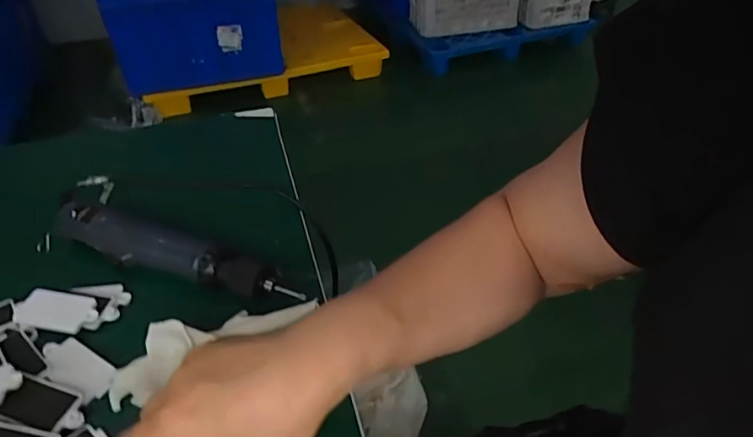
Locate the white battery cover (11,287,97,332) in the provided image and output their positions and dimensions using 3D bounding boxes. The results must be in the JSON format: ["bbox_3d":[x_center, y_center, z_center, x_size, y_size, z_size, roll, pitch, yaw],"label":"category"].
[{"bbox_3d":[-0.269,0.077,0.419,0.077,0.007,0.033,7,58,10],"label":"white battery cover"}]

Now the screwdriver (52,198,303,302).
[{"bbox_3d":[-0.187,0.032,0.450,0.254,0.032,0.043,15,39,19],"label":"screwdriver"}]

